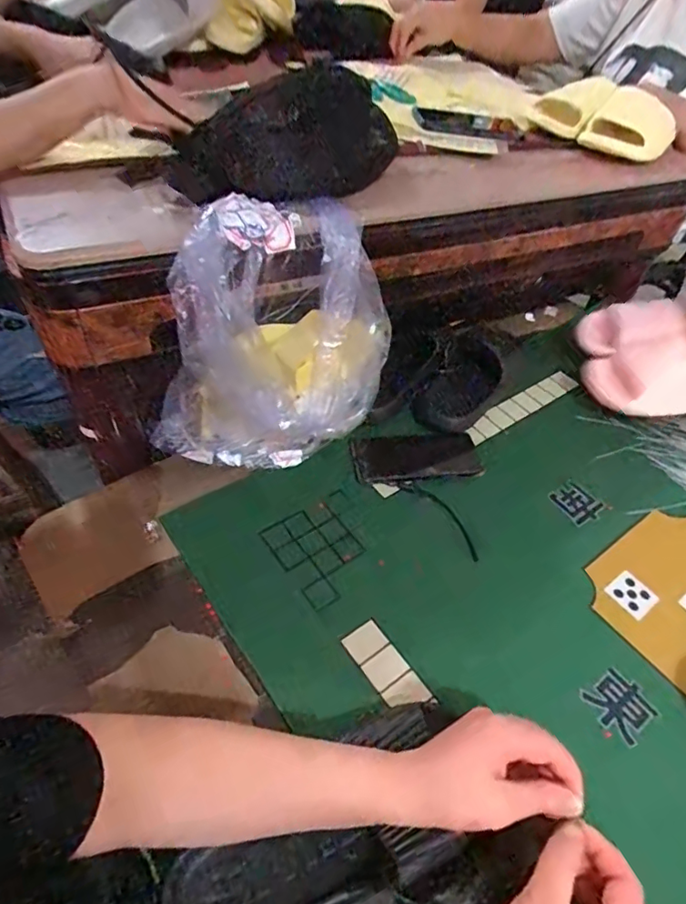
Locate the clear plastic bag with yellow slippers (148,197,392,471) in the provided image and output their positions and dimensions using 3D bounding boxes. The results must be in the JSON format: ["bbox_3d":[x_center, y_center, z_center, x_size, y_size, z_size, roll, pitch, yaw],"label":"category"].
[{"bbox_3d":[-0.076,-0.108,0.585,0.256,0.263,0.147,-18,53,-22],"label":"clear plastic bag with yellow slippers"}]

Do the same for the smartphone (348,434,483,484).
[{"bbox_3d":[0.093,0.007,0.676,0.161,0.010,0.071,-2,48,-10],"label":"smartphone"}]

